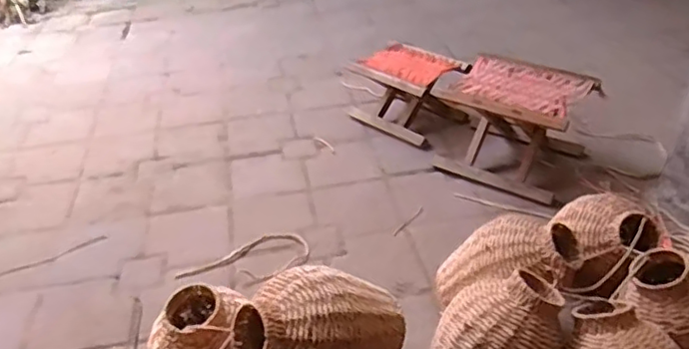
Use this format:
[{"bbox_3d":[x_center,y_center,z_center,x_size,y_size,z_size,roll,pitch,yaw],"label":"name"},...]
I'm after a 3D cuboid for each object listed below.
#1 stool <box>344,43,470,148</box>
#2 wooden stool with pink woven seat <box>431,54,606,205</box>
[{"bbox_3d":[0.182,-0.233,1.713,0.237,0.189,0.278,-27,42,-29],"label":"stool"},{"bbox_3d":[0.432,-0.127,1.510,0.307,0.232,0.269,21,42,29],"label":"wooden stool with pink woven seat"}]

